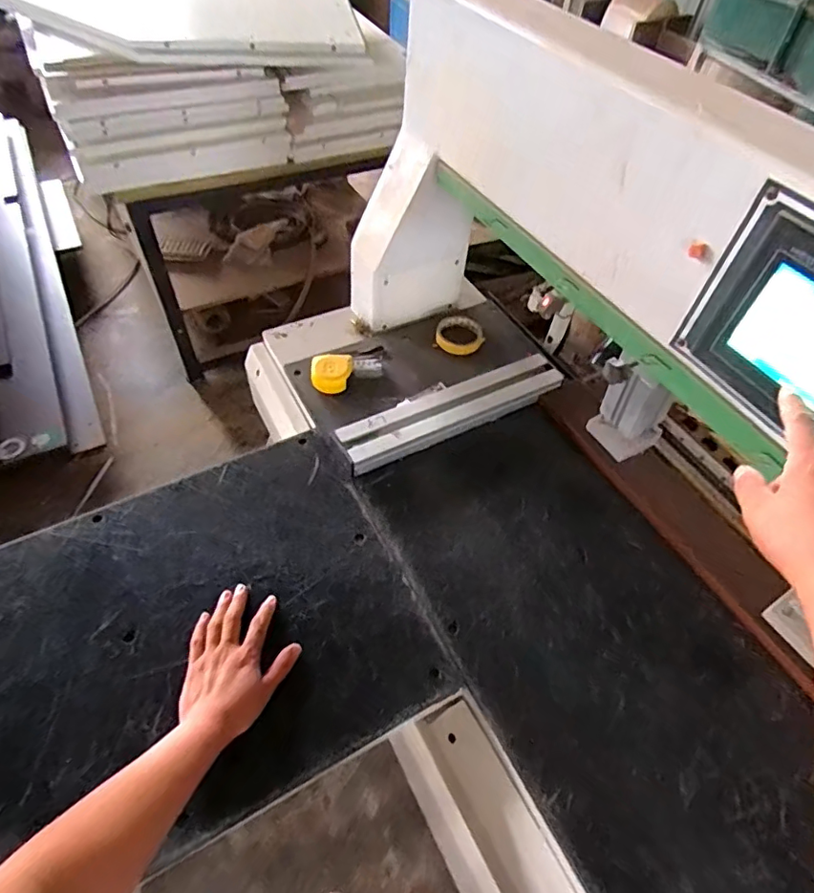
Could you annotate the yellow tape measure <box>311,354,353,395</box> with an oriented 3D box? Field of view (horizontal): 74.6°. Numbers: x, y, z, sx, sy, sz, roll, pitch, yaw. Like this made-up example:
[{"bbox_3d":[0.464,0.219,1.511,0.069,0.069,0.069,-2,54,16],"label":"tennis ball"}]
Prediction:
[{"bbox_3d":[-0.131,-0.127,0.927,0.071,0.042,0.070,5,53,-1],"label":"yellow tape measure"}]

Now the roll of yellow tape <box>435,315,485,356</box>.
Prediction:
[{"bbox_3d":[0.102,-0.213,1.032,0.089,0.030,0.087,2,53,-3],"label":"roll of yellow tape"}]

